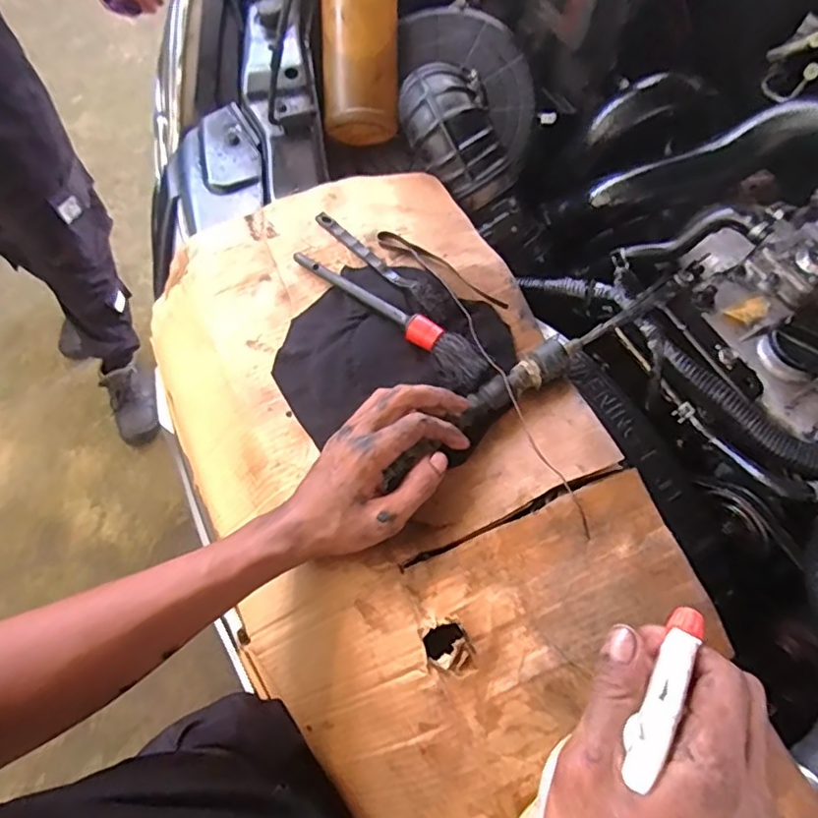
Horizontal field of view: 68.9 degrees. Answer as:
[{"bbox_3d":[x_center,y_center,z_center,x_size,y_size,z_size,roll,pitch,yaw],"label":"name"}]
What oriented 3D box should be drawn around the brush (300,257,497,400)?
[{"bbox_3d":[-0.016,-0.088,0.534,0.217,0.037,0.033,43,72,16],"label":"brush"}]

